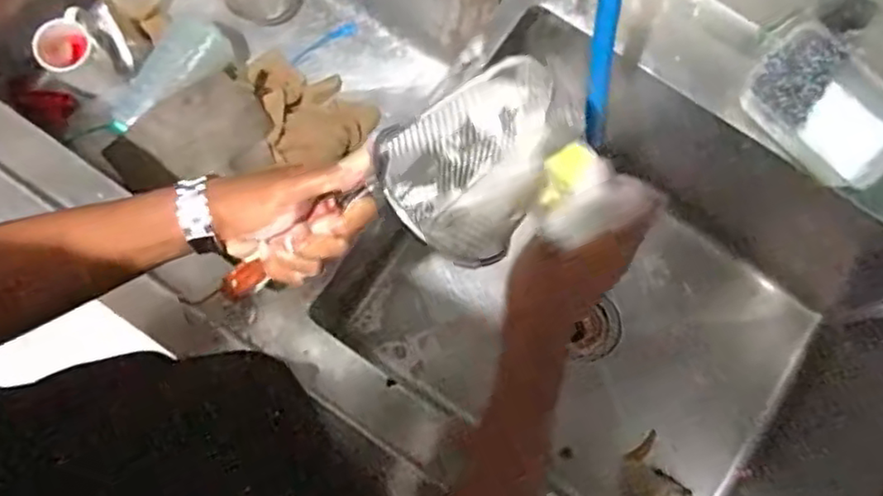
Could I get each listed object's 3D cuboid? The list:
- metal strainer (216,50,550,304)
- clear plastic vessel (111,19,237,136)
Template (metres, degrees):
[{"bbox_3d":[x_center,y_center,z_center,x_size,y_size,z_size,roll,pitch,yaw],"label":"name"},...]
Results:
[{"bbox_3d":[-0.029,-0.027,0.502,0.277,0.100,0.116,-25,83,21],"label":"metal strainer"},{"bbox_3d":[-0.387,-0.239,0.945,0.077,0.066,0.199,36,81,6],"label":"clear plastic vessel"}]

